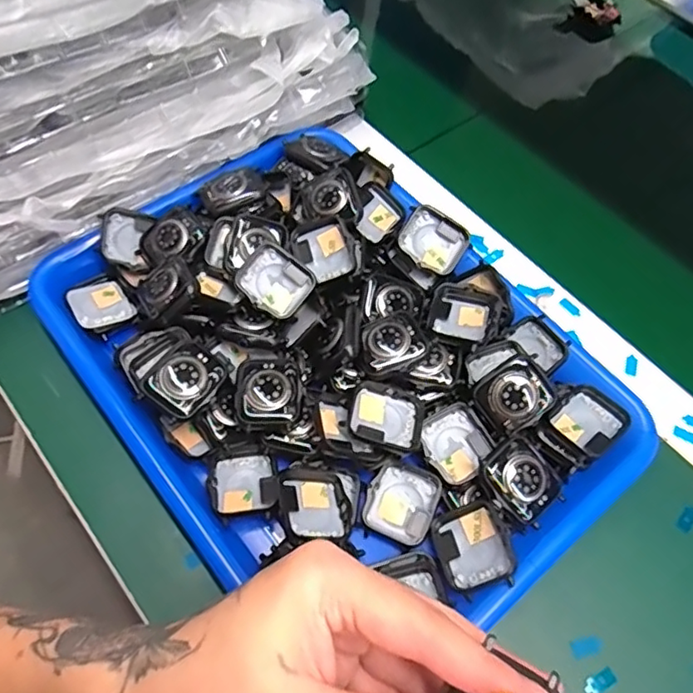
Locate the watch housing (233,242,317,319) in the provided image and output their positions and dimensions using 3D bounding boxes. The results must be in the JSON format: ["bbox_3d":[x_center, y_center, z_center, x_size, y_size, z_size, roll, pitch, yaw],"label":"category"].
[{"bbox_3d":[-0.043,-0.041,0.359,0.042,0.008,0.037,37,86,-6],"label":"watch housing"}]

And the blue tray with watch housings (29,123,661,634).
[{"bbox_3d":[-0.008,0.006,0.352,0.247,0.043,0.326,-35,68,-21],"label":"blue tray with watch housings"}]

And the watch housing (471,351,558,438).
[{"bbox_3d":[0.097,0.028,0.336,0.042,0.008,0.037,-30,87,-4],"label":"watch housing"}]

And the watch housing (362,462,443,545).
[{"bbox_3d":[0.032,0.088,0.327,0.037,0.010,0.039,23,62,9],"label":"watch housing"}]

